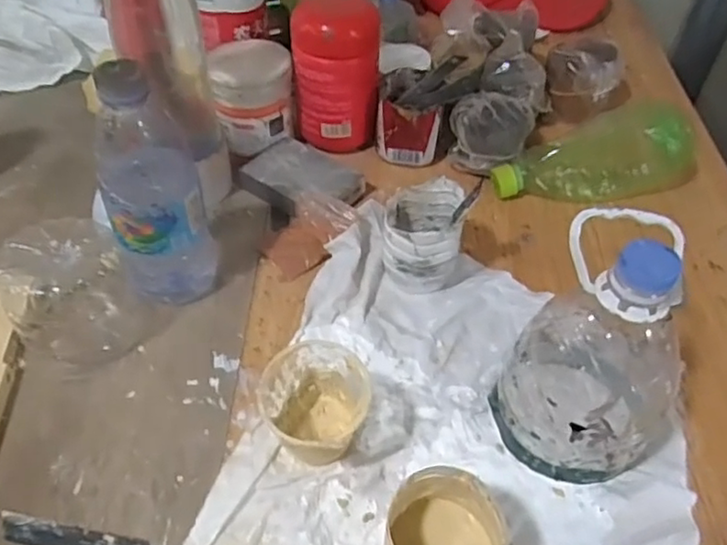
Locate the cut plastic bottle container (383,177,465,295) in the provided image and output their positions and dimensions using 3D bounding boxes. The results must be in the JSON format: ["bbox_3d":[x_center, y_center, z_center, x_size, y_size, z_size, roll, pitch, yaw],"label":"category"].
[{"bbox_3d":[0.049,-0.030,0.515,0.069,0.065,0.069,6,49,2],"label":"cut plastic bottle container"}]

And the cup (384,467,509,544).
[{"bbox_3d":[0.046,0.155,0.358,0.072,0.068,0.066,19,51,13],"label":"cup"}]

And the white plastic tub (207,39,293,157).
[{"bbox_3d":[-0.108,-0.173,0.615,0.075,0.071,0.075,-8,50,-11],"label":"white plastic tub"}]

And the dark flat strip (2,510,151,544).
[{"bbox_3d":[-0.176,0.163,0.385,0.097,0.004,0.017,10,49,5],"label":"dark flat strip"}]

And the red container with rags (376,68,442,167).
[{"bbox_3d":[0.044,-0.158,0.648,0.062,0.067,0.087,2,49,-2],"label":"red container with rags"}]

